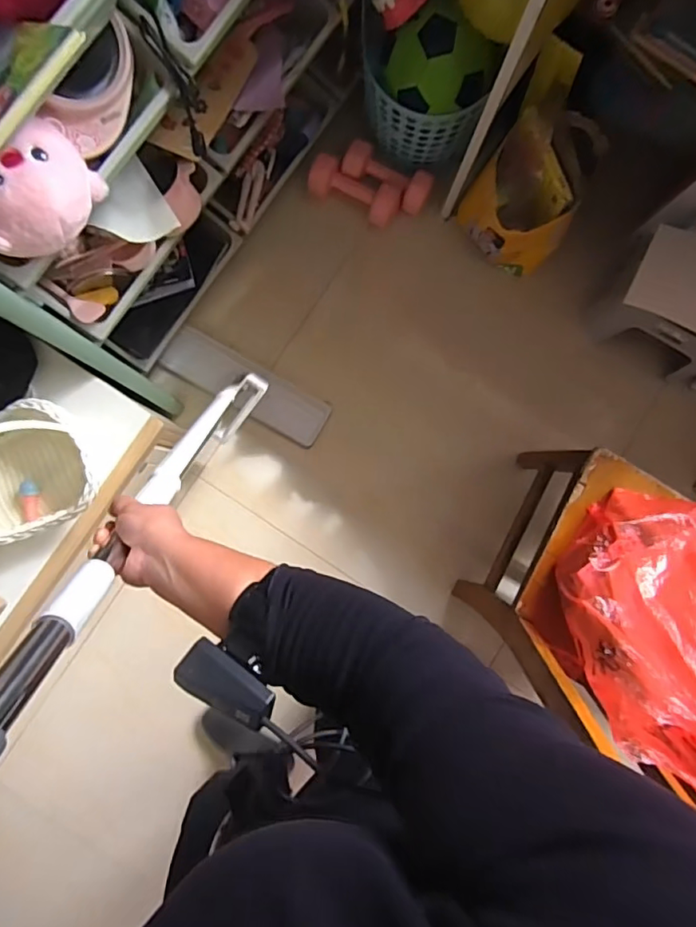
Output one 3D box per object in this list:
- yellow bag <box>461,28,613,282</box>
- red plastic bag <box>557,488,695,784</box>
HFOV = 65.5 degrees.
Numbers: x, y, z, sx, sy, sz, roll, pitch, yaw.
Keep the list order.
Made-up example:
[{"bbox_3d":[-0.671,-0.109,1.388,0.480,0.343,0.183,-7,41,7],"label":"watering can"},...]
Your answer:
[{"bbox_3d":[0.393,-0.589,1.136,0.233,0.299,0.277,29,86,-2],"label":"yellow bag"},{"bbox_3d":[0.473,0.219,0.698,0.288,0.330,0.340,23,87,-2],"label":"red plastic bag"}]

